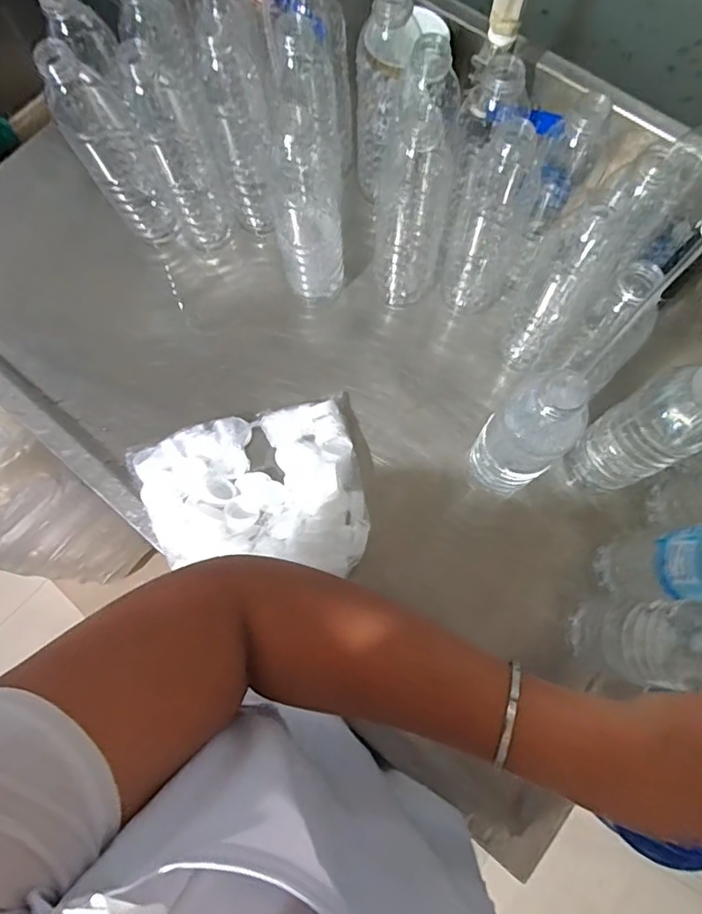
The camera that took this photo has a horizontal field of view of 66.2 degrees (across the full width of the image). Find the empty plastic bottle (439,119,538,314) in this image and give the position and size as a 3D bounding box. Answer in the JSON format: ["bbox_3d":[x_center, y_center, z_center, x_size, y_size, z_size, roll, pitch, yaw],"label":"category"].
[{"bbox_3d":[0.128,-0.214,0.493,0.061,0.207,0.056,20,75,6],"label":"empty plastic bottle"}]

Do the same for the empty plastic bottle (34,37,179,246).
[{"bbox_3d":[-0.231,-0.295,0.532,0.063,0.205,0.061,-24,75,-6],"label":"empty plastic bottle"}]

